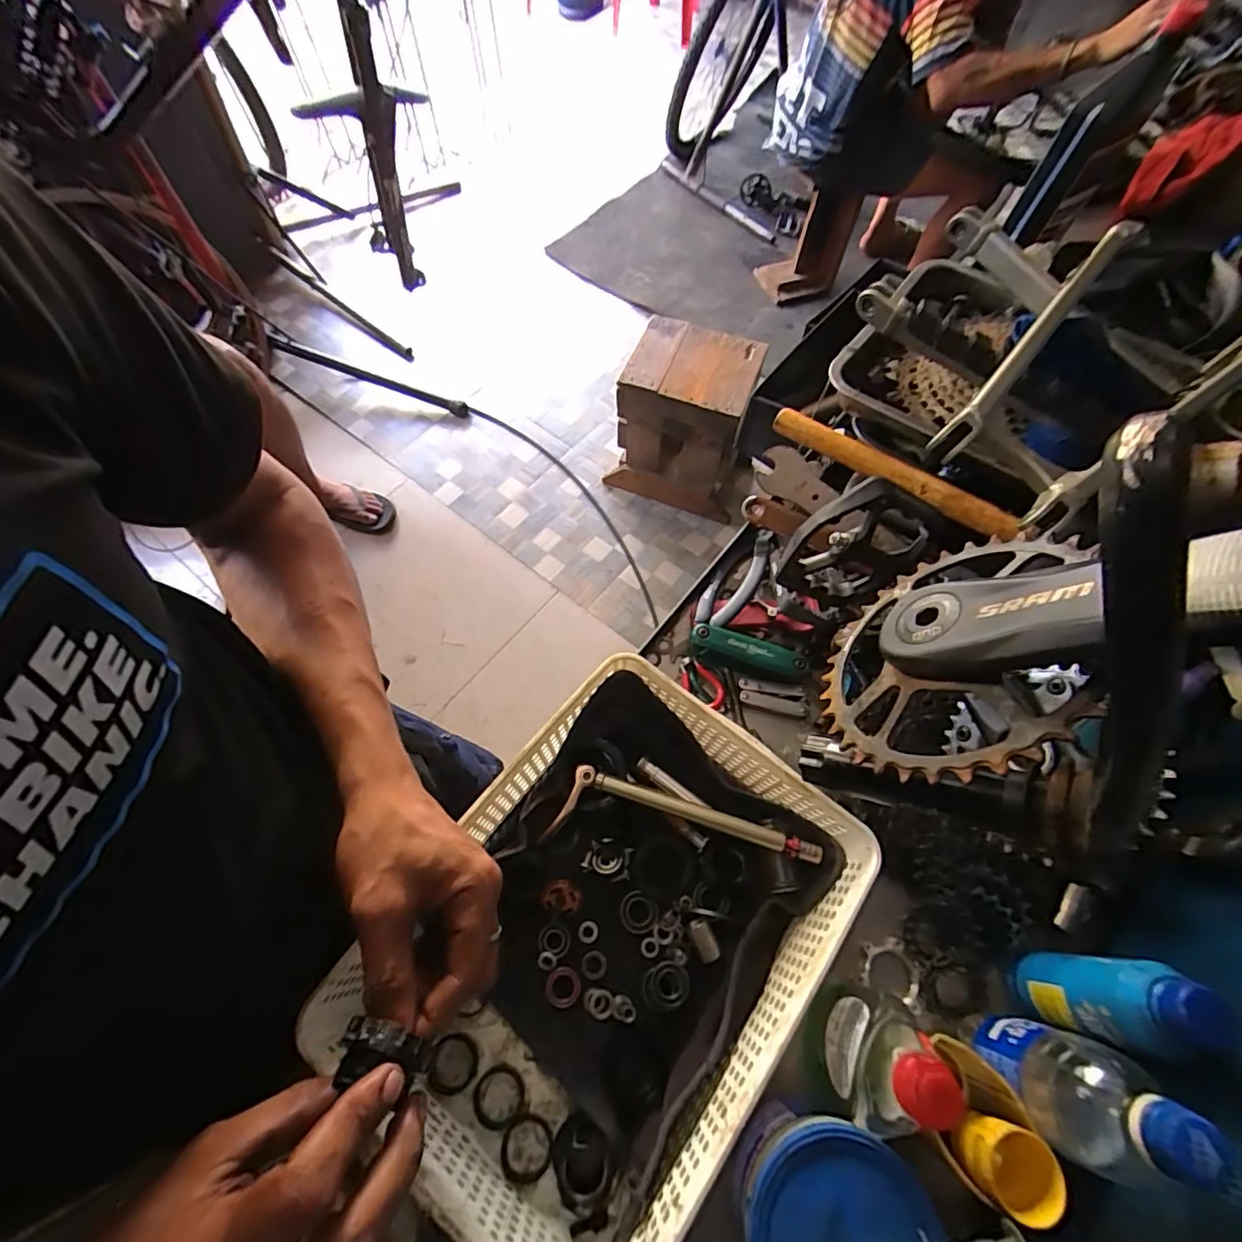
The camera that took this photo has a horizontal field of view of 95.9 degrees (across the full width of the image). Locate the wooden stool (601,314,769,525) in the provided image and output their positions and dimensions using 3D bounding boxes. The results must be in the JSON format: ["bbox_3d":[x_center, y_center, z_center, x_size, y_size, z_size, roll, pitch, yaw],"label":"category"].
[{"bbox_3d":[0.184,-0.530,1.524,0.341,0.425,0.253,23,66,9],"label":"wooden stool"}]

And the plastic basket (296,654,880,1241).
[{"bbox_3d":[-0.006,0.219,0.402,0.243,0.080,0.322,37,69,14],"label":"plastic basket"}]

